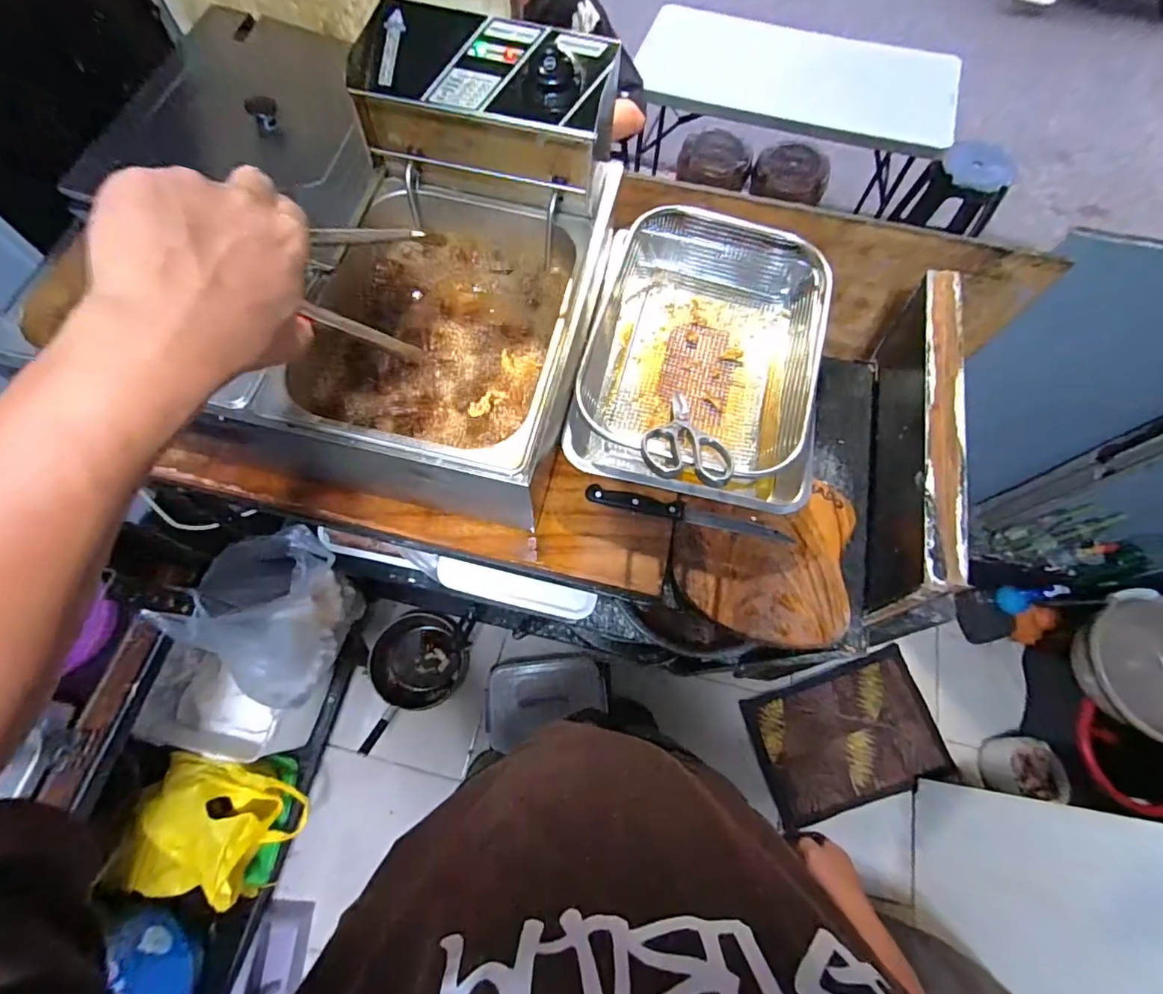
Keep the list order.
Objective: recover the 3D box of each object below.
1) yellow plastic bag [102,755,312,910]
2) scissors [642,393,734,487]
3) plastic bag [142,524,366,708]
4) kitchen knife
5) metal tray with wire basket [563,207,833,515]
[{"bbox_3d":[-0.727,0.648,1.021,0.241,0.280,0.245,11,68,1],"label":"yellow plastic bag"},{"bbox_3d":[0.118,-0.076,0.605,0.096,0.020,0.194,8,37,0],"label":"scissors"},{"bbox_3d":[-0.513,0.189,0.862,0.142,0.341,0.268,10,68,1],"label":"plastic bag"},{"bbox_3d":[0.127,0.018,0.632,0.242,0.016,0.025,12,68,2],"label":"kitchen knife"},{"bbox_3d":[0.153,-0.181,0.665,0.281,0.094,0.394,14,68,3],"label":"metal tray with wire basket"}]

